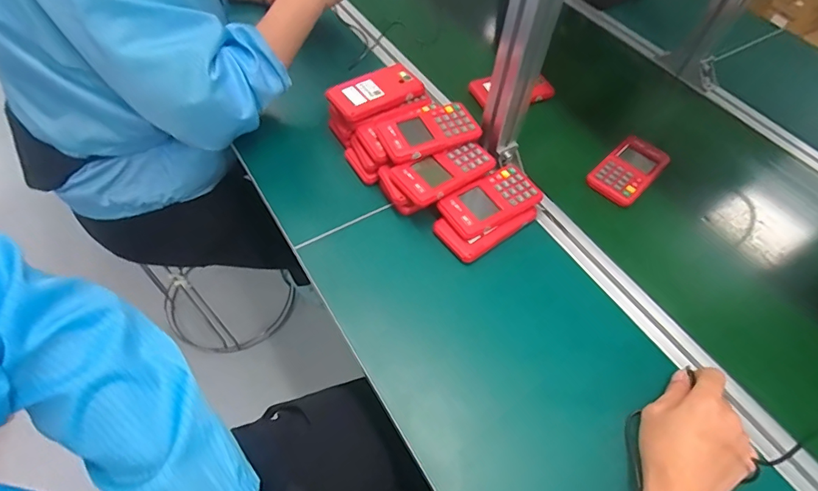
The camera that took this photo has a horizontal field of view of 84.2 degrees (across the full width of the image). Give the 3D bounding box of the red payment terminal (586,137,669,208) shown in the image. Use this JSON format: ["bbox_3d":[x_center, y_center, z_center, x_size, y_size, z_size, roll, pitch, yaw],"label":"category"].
[{"bbox_3d":[0.319,-0.109,0.657,0.120,0.021,0.071,-39,65,-24],"label":"red payment terminal"}]

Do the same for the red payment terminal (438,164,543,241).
[{"bbox_3d":[0.106,-0.058,0.584,0.129,0.014,0.067,-31,62,-21],"label":"red payment terminal"}]

